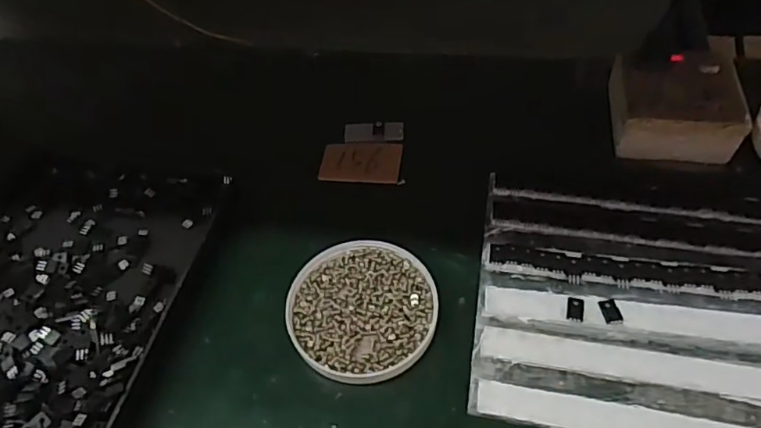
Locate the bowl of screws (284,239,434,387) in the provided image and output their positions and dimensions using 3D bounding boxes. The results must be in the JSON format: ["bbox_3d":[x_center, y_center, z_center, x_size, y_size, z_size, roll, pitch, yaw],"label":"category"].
[{"bbox_3d":[-0.012,0.062,0.379,0.094,0.011,0.099,-3,53,4],"label":"bowl of screws"}]

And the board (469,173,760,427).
[{"bbox_3d":[0.188,0.063,0.358,0.243,0.008,0.174,6,54,10],"label":"board"}]

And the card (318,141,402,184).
[{"bbox_3d":[-0.016,-0.044,0.473,0.065,0.005,0.046,0,53,6],"label":"card"}]

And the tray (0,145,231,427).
[{"bbox_3d":[-0.234,0.067,0.390,0.196,0.026,0.287,7,54,11],"label":"tray"}]

